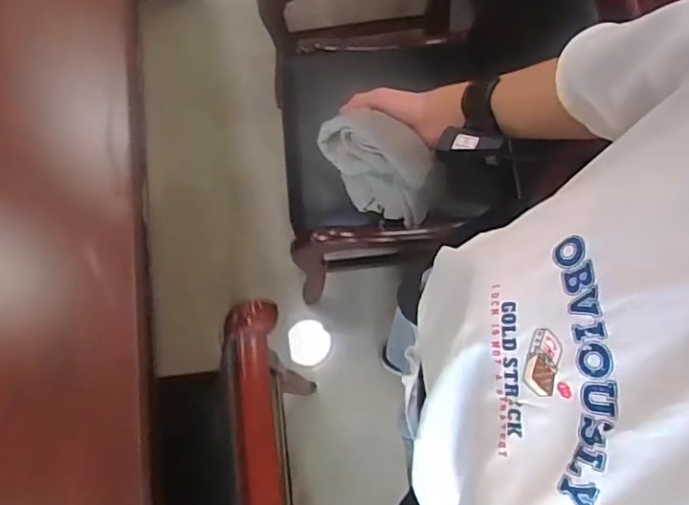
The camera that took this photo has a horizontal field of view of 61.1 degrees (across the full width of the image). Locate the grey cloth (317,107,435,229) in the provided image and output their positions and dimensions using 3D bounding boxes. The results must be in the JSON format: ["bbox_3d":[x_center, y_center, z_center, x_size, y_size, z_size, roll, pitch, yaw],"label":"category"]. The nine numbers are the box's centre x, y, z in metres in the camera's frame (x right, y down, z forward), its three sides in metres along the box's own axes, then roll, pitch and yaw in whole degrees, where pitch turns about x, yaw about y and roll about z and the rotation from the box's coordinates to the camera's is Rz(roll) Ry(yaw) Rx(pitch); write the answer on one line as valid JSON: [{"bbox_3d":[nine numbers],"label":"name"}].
[{"bbox_3d":[0.039,-0.099,0.661,0.142,0.076,0.084,37,77,13],"label":"grey cloth"}]

